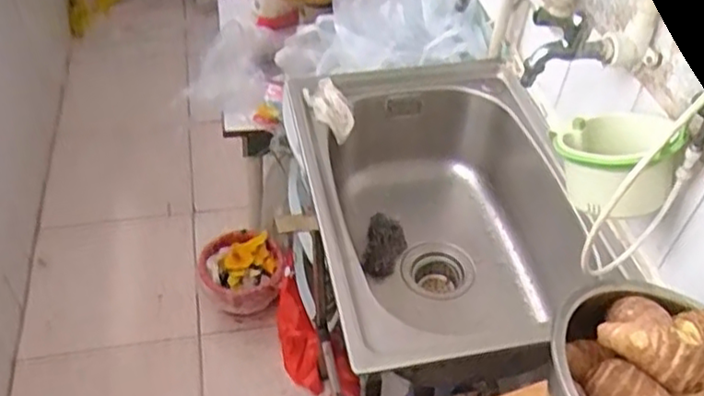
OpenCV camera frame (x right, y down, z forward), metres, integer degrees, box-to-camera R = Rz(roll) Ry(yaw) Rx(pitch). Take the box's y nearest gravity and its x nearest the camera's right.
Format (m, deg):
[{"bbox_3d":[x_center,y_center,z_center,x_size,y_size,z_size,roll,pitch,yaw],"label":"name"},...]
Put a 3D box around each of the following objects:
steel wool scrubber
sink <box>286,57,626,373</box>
[{"bbox_3d":[0.051,0.077,1.047,0.062,0.048,0.089,10,45,4],"label":"steel wool scrubber"},{"bbox_3d":[0.136,0.065,0.989,0.371,0.249,0.510,-4,45,-9],"label":"sink"}]

